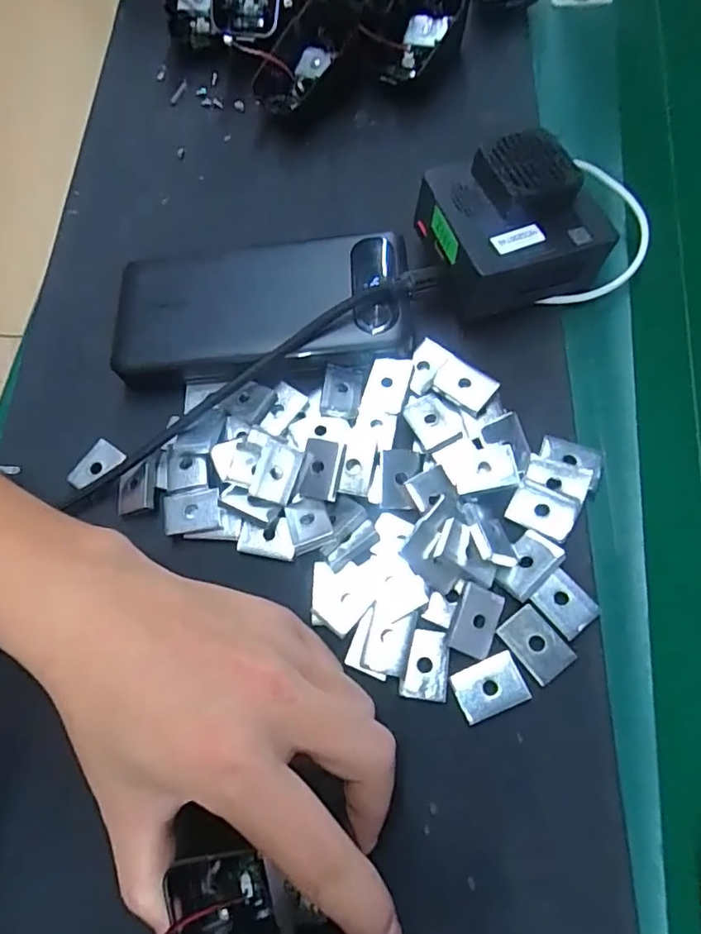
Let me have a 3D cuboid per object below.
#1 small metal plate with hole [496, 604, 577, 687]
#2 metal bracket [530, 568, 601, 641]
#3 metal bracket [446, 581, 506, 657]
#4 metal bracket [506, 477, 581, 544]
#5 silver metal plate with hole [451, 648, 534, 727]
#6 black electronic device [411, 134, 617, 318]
[{"bbox_3d":[0.077,0.074,0.229,0.019,0.004,0.028,-39,70,-7],"label":"small metal plate with hole"},{"bbox_3d":[0.091,0.058,0.232,0.020,0.004,0.024,-40,70,-8],"label":"metal bracket"},{"bbox_3d":[0.053,0.066,0.234,0.018,0.007,0.028,17,73,13],"label":"metal bracket"},{"bbox_3d":[0.086,0.019,0.244,0.028,0.004,0.019,23,75,15],"label":"metal bracket"},{"bbox_3d":[0.058,0.091,0.227,0.028,0.004,0.020,-24,69,-1],"label":"silver metal plate with hole"},{"bbox_3d":[0.080,-0.120,0.274,0.082,0.045,0.071,-19,71,1],"label":"black electronic device"}]

